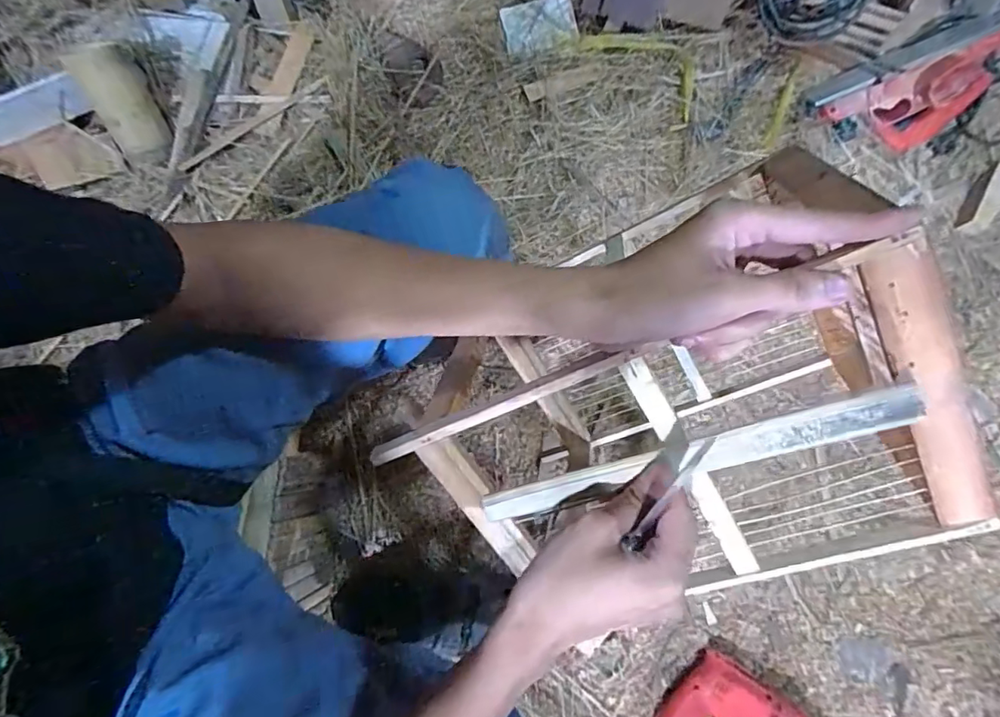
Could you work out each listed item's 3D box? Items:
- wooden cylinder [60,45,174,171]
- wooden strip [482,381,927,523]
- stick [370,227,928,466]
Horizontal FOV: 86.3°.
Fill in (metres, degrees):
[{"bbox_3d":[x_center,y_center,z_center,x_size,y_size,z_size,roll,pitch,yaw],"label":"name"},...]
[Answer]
[{"bbox_3d":[-0.593,-0.399,0.835,0.096,0.072,0.185,-28,96,-5],"label":"wooden cylinder"},{"bbox_3d":[0.103,0.066,0.326,0.261,0.004,0.021,-21,95,24],"label":"wooden strip"},{"bbox_3d":[0.054,0.005,0.316,0.337,0.009,0.014,-24,79,23],"label":"stick"}]

